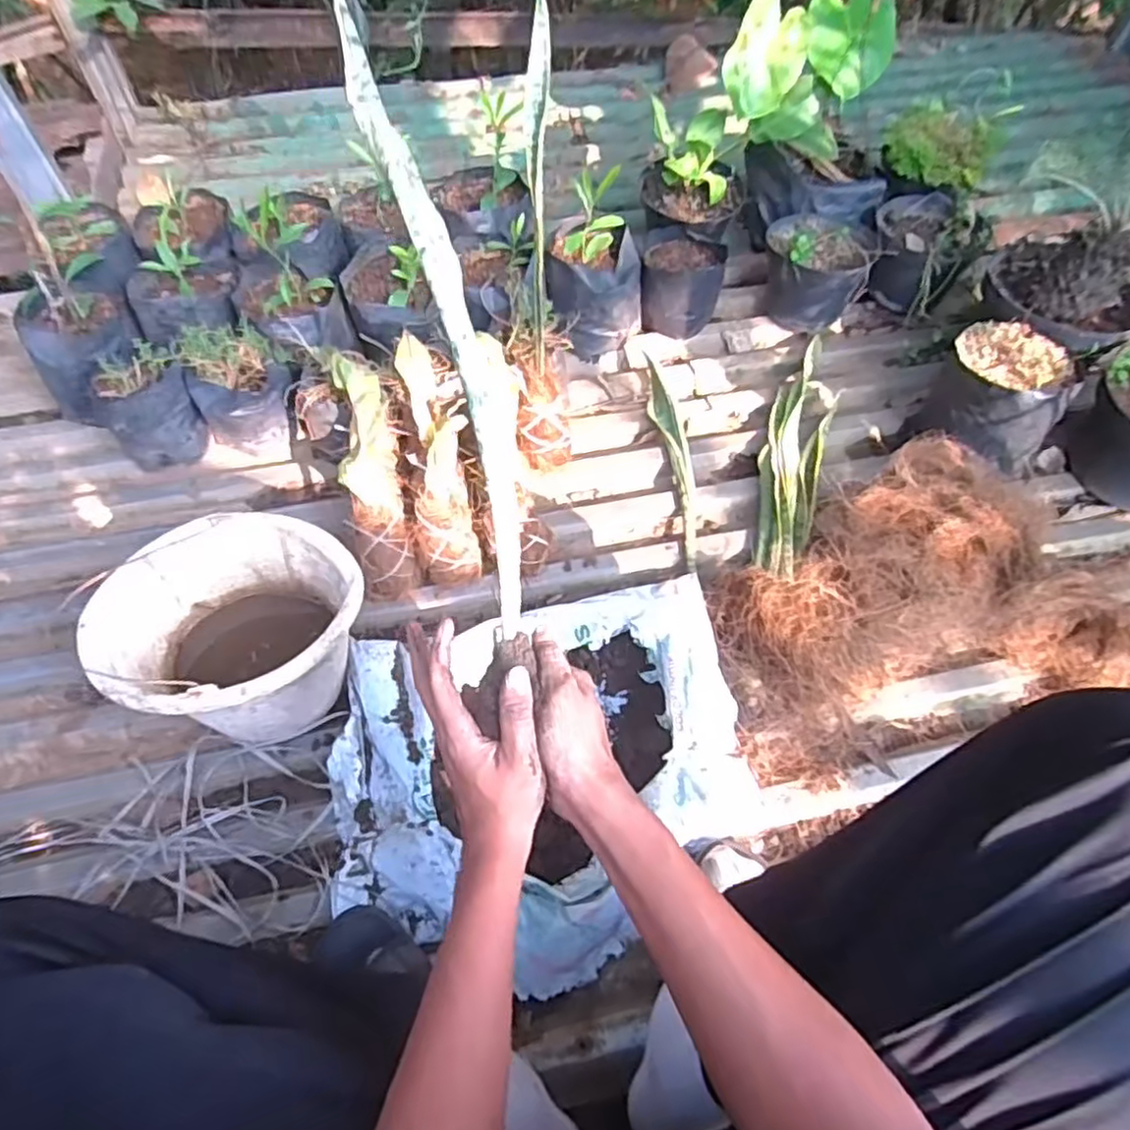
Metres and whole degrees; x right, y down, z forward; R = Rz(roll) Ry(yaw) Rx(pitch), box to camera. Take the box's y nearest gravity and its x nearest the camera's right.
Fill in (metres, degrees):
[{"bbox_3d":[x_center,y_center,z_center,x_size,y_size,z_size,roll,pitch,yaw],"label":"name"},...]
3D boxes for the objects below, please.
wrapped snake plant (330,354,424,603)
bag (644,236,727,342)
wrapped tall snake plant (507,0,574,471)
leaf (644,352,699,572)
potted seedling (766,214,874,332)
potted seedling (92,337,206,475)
[{"bbox_3d":[-0.238,-0.116,0.856,0.068,0.096,0.317,-10,87,-7],"label":"wrapped snake plant"},{"bbox_3d":[0.187,-0.454,1.119,0.125,0.109,0.127,10,60,2],"label":"bag"},{"bbox_3d":[-0.033,-0.375,0.861,0.085,0.515,0.141,0,36,-2],"label":"wrapped tall snake plant"},{"bbox_3d":[0.160,-0.159,0.978,0.042,0.021,0.368,-5,61,-7],"label":"leaf"},{"bbox_3d":[0.403,-0.482,1.130,0.159,0.143,0.173,14,60,4],"label":"potted seedling"},{"bbox_3d":[-0.564,-0.211,0.944,0.114,0.133,0.103,-33,67,-20],"label":"potted seedling"}]

